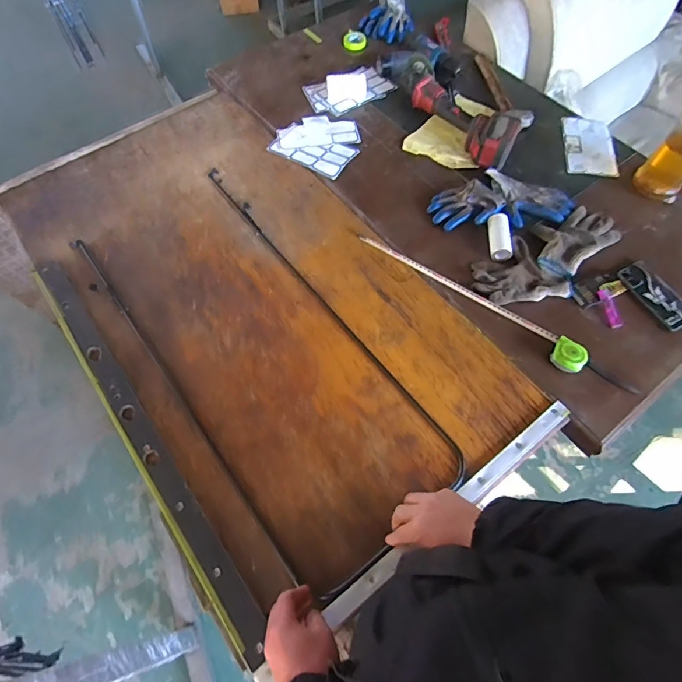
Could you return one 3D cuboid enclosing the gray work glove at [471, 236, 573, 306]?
[{"bbox_3d":[0.361,-0.144,0.874,0.181,0.020,0.135,-10,63,-3],"label":"gray work glove"}]

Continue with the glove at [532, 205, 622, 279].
[{"bbox_3d":[0.490,-0.222,0.912,0.212,0.047,0.132,-34,66,-14],"label":"glove"}]

